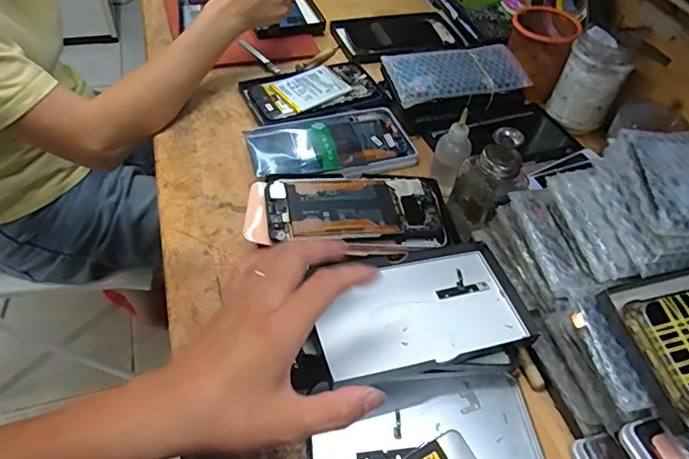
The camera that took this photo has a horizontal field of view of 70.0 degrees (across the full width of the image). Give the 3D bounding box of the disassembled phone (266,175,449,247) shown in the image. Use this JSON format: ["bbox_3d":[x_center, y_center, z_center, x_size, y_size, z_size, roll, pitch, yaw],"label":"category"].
[{"bbox_3d":[0.016,-0.021,0.486,0.178,0.018,0.087,-3,50,-8],"label":"disassembled phone"}]

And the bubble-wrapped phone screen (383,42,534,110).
[{"bbox_3d":[0.145,-0.203,0.634,0.173,0.012,0.085,-11,62,-11],"label":"bubble-wrapped phone screen"}]

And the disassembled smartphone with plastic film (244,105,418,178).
[{"bbox_3d":[-0.012,-0.101,0.585,0.190,0.018,0.108,-13,52,-16],"label":"disassembled smartphone with plastic film"}]

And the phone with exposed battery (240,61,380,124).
[{"bbox_3d":[-0.042,-0.189,0.652,0.170,0.016,0.100,-17,53,-19],"label":"phone with exposed battery"}]

